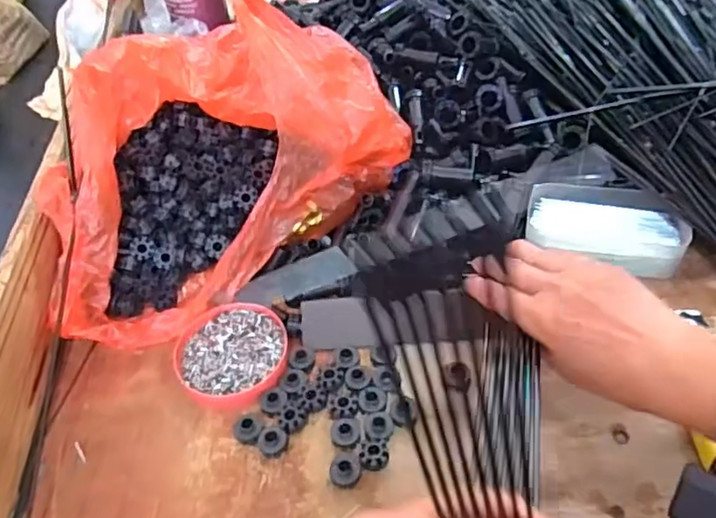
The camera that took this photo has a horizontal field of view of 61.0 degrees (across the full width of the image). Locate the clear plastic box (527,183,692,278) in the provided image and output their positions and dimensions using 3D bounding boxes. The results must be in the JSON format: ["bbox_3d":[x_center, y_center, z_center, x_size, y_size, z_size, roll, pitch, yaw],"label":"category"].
[{"bbox_3d":[0.197,-0.029,0.487,0.118,0.032,0.057,15,50,20],"label":"clear plastic box"}]

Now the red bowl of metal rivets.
[{"bbox_3d":[-0.093,0.068,0.445,0.079,0.016,0.080,-3,46,3],"label":"red bowl of metal rivets"}]

